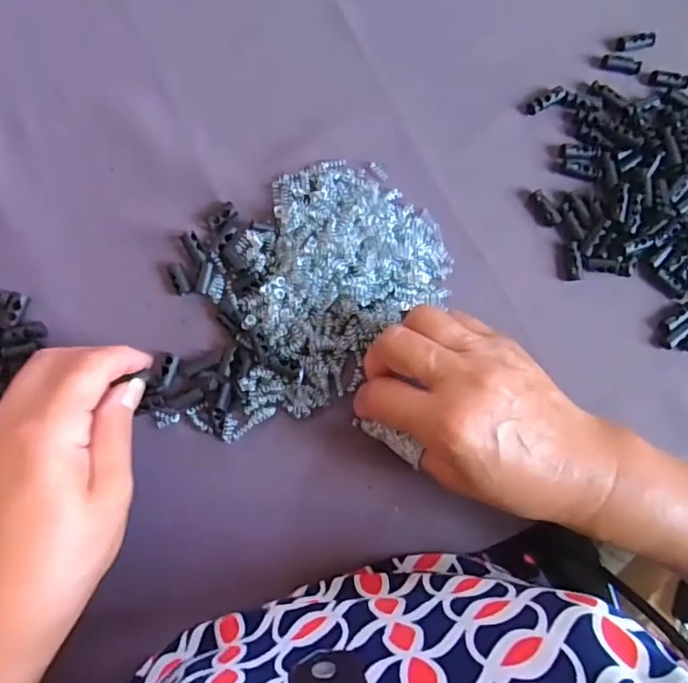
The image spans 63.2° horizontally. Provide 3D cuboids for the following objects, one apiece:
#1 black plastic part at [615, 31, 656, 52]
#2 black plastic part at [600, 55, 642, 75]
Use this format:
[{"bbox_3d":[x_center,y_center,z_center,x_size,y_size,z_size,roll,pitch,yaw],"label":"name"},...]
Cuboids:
[{"bbox_3d":[0.191,-0.195,0.366,0.029,0.006,0.010,-14,88,-9],"label":"black plastic part"},{"bbox_3d":[0.181,-0.181,0.363,0.026,0.005,0.009,5,86,-8],"label":"black plastic part"}]

